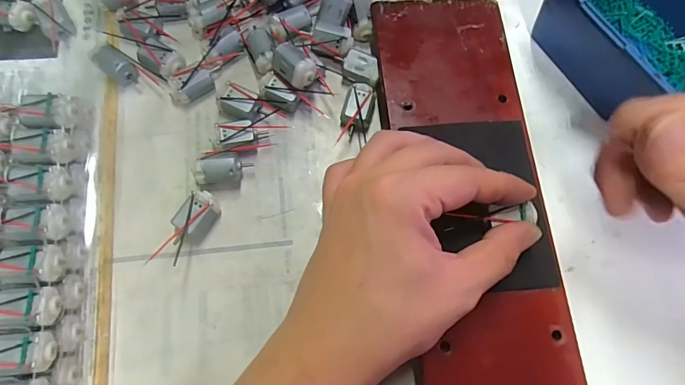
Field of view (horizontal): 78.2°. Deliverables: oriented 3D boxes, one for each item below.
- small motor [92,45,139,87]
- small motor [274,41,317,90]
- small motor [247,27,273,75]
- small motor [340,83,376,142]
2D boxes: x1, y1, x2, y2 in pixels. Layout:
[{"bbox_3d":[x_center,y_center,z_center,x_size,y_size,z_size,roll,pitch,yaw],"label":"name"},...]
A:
[{"bbox_3d":[-0.147,-0.082,0.276,0.024,0.019,0.015,34,76,7],"label":"small motor"},{"bbox_3d":[-0.031,-0.079,0.266,0.029,0.016,0.018,41,77,9],"label":"small motor"},{"bbox_3d":[-0.054,-0.093,0.284,0.015,0.018,0.031,-18,76,-6],"label":"small motor"},{"bbox_3d":[0.010,-0.053,0.277,0.019,0.017,0.034,14,75,2],"label":"small motor"}]

